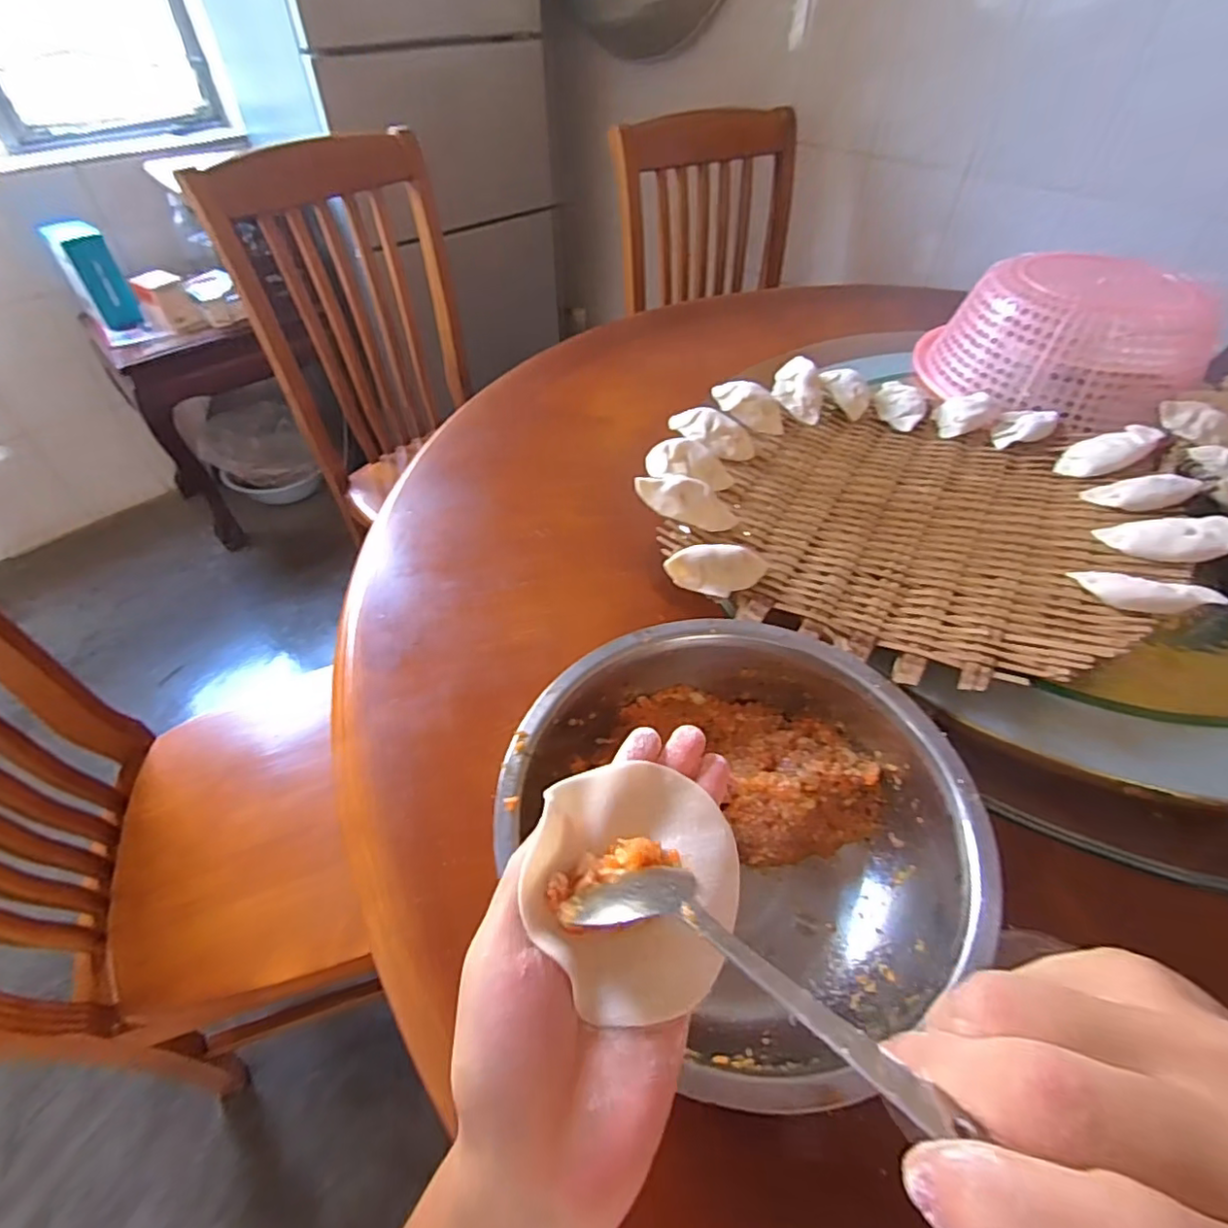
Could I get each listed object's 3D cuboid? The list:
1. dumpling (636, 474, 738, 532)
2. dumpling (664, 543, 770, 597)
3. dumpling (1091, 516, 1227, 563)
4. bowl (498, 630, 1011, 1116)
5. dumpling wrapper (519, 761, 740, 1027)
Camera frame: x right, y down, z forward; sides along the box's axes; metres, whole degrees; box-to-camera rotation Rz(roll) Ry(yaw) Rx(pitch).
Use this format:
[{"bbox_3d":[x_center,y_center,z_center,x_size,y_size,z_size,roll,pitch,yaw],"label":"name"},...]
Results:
[{"bbox_3d":[0.057,-0.087,0.469,0.081,0.018,0.033,22,49,-4],"label":"dumpling"},{"bbox_3d":[0.074,-0.028,0.430,0.074,0.024,0.036,-4,48,-5],"label":"dumpling"},{"bbox_3d":[0.401,-0.054,0.437,0.085,0.019,0.037,10,41,47],"label":"dumpling"},{"bbox_3d":[0.067,0.112,0.342,0.215,0.087,0.206,1,47,-1],"label":"bowl"},{"bbox_3d":[0.008,0.094,0.215,0.070,0.024,0.080,12,48,10],"label":"dumpling wrapper"}]

